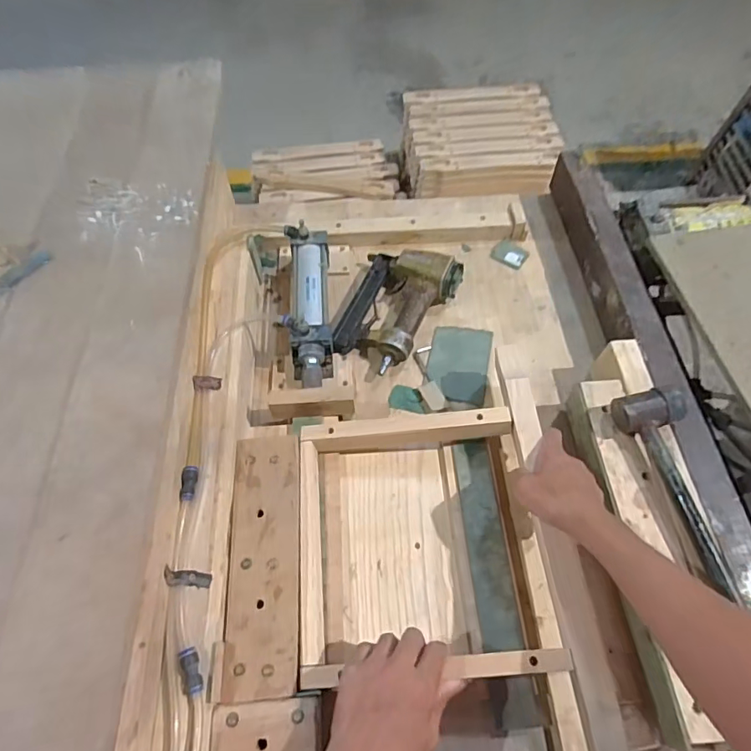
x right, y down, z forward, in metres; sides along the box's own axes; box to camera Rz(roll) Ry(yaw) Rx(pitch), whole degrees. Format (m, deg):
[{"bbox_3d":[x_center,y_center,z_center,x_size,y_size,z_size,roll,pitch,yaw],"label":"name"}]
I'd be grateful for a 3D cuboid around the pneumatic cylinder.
[{"bbox_3d":[-0.104,-0.103,0.768,0.066,0.080,0.286,-4,61,-2],"label":"pneumatic cylinder"}]

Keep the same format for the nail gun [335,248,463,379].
[{"bbox_3d":[0.026,-0.114,0.796,0.157,0.059,0.222,24,64,13],"label":"nail gun"}]

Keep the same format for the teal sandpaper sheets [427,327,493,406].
[{"bbox_3d":[0.129,-0.020,0.762,0.089,0.006,0.126,10,61,6],"label":"teal sandpaper sheets"}]

